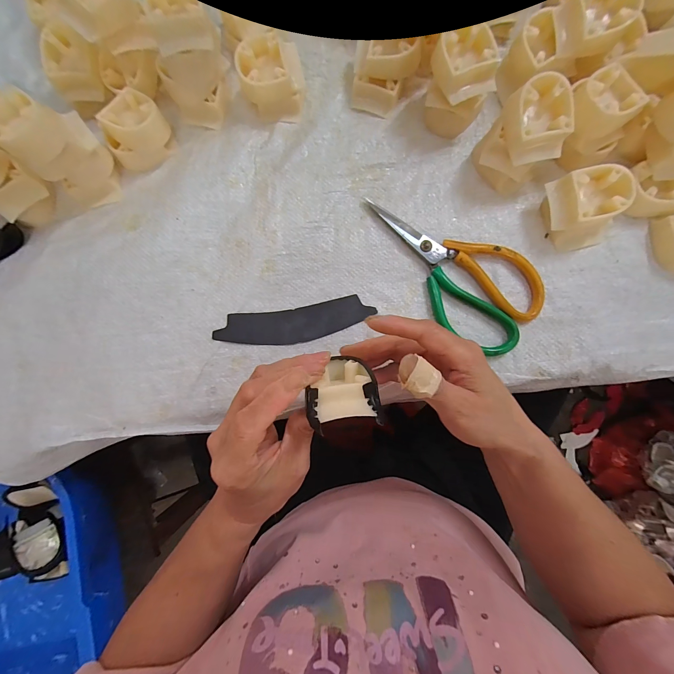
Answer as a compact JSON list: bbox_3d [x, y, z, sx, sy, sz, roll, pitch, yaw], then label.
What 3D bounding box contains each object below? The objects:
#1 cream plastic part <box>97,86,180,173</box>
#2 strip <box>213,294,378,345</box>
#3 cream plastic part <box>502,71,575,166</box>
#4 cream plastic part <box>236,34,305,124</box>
[{"bbox_3d":[-0.200,-0.204,0.291,0.060,0.032,0.048,-45,85,-3],"label":"cream plastic part"},{"bbox_3d":[-0.041,-0.013,0.290,0.151,0.004,0.036,-9,84,1],"label":"strip"},{"bbox_3d":[0.171,-0.187,0.259,0.047,0.034,0.060,-13,111,2],"label":"cream plastic part"},{"bbox_3d":[-0.066,-0.259,0.297,0.064,0.038,0.056,-2,84,1],"label":"cream plastic part"}]

